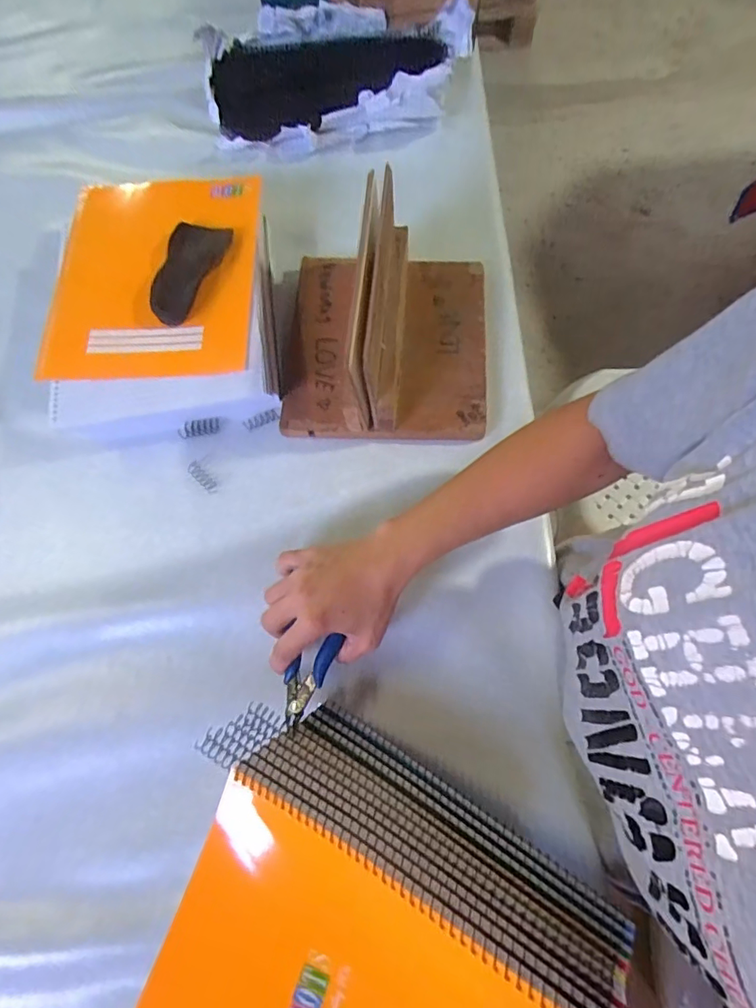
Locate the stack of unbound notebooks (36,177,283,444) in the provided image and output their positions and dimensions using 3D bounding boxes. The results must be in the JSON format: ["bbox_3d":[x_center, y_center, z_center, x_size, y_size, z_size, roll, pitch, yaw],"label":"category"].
[{"bbox_3d":[-0.217,-0.210,0.509,0.217,0.089,0.270,-7,71,-1],"label":"stack of unbound notebooks"}]

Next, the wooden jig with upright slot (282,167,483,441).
[{"bbox_3d":[0.009,-0.182,0.469,0.197,0.138,0.205,2,71,2],"label":"wooden jig with upright slot"}]

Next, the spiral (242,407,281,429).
[{"bbox_3d":[-0.118,-0.087,0.506,0.040,0.009,0.011,-22,72,-7],"label":"spiral"}]

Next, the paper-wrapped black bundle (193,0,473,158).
[{"bbox_3d":[-0.052,-0.517,0.615,0.315,0.092,0.149,-4,71,-1],"label":"paper-wrapped black bundle"}]

